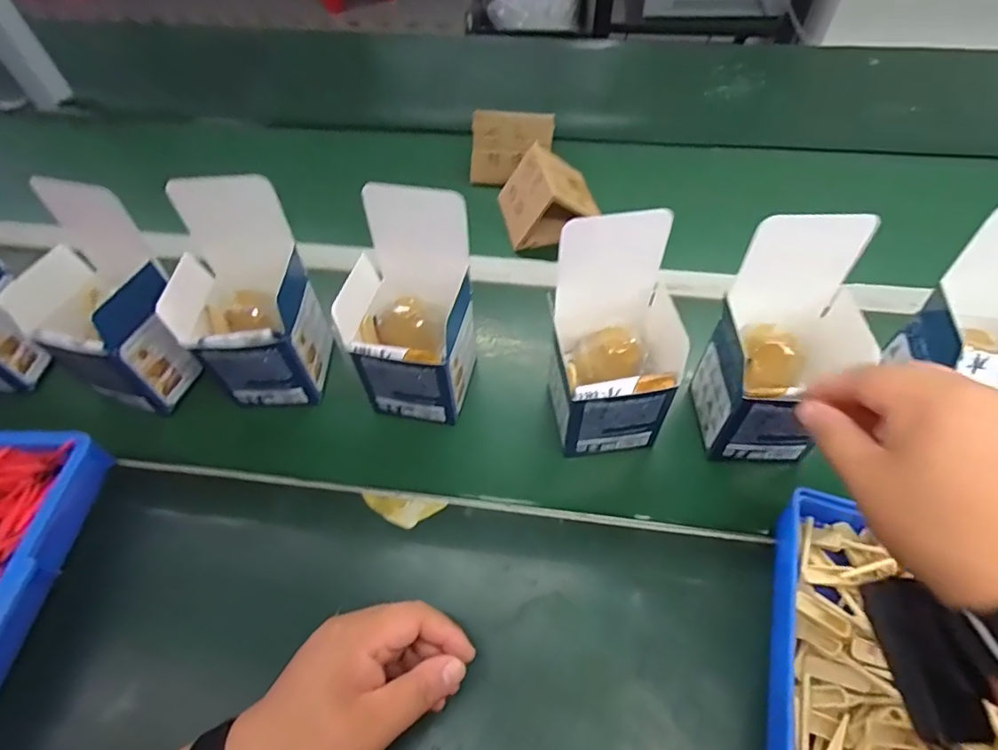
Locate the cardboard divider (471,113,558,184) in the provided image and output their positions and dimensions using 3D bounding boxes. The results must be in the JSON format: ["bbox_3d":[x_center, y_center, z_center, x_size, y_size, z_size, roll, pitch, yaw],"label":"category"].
[{"bbox_3d":[0.017,-0.287,0.658,0.103,0.084,0.010,-3,35,-9],"label":"cardboard divider"}]

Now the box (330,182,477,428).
[{"bbox_3d":[-0.073,-0.049,0.424,0.097,0.172,0.090,7,53,10],"label":"box"}]

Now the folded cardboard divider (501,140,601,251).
[{"bbox_3d":[0.059,-0.212,0.604,0.105,0.069,0.092,-10,52,-4],"label":"folded cardboard divider"}]

